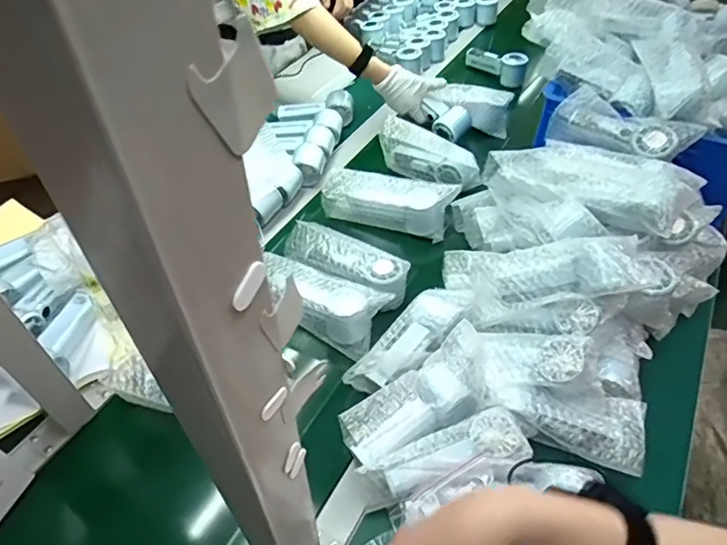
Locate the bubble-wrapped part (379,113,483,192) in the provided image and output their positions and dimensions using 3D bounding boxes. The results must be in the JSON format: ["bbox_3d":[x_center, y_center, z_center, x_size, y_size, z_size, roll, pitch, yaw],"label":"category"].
[{"bbox_3d":[0.113,-0.208,0.934,0.217,0.083,0.069,32,55,24],"label":"bubble-wrapped part"}]

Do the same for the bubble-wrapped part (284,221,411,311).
[{"bbox_3d":[-0.030,-0.019,0.757,0.201,0.056,0.062,28,53,22],"label":"bubble-wrapped part"}]

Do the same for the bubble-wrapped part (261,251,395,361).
[{"bbox_3d":[-0.064,0.034,0.723,0.193,0.067,0.084,23,51,18],"label":"bubble-wrapped part"}]

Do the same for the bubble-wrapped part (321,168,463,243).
[{"bbox_3d":[0.042,-0.116,0.854,0.216,0.073,0.064,12,49,9],"label":"bubble-wrapped part"}]

